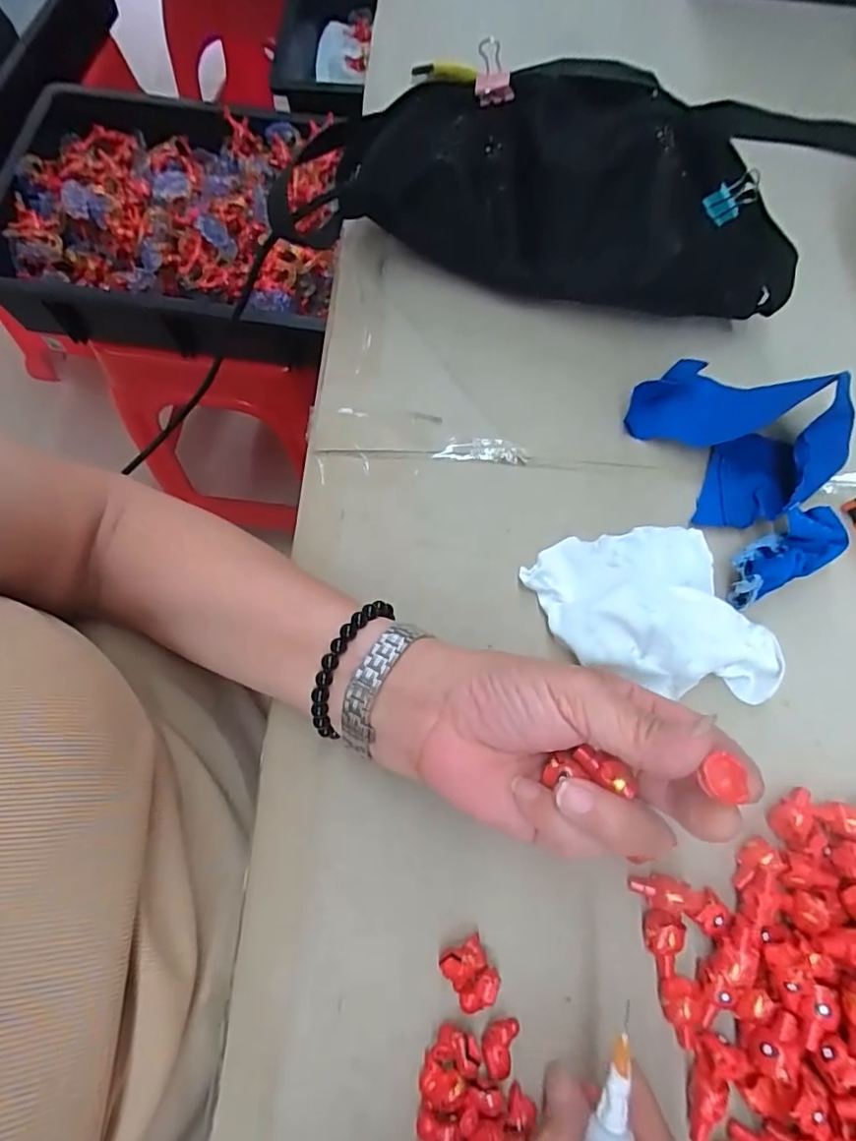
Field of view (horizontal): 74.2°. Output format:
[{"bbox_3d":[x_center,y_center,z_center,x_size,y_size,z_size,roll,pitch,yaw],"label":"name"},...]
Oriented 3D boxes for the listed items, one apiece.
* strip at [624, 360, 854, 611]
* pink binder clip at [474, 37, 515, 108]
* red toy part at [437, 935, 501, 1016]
[{"bbox_3d":[0.189,-0.068,0.318,0.106,0.052,0.149,-19,73,-7],"label":"strip"},{"bbox_3d":[0.036,-0.265,0.303,0.021,0.025,0.022,6,71,1],"label":"pink binder clip"},{"bbox_3d":[0.019,0.181,0.255,0.020,0.013,0.025,-29,74,-10],"label":"red toy part"}]

